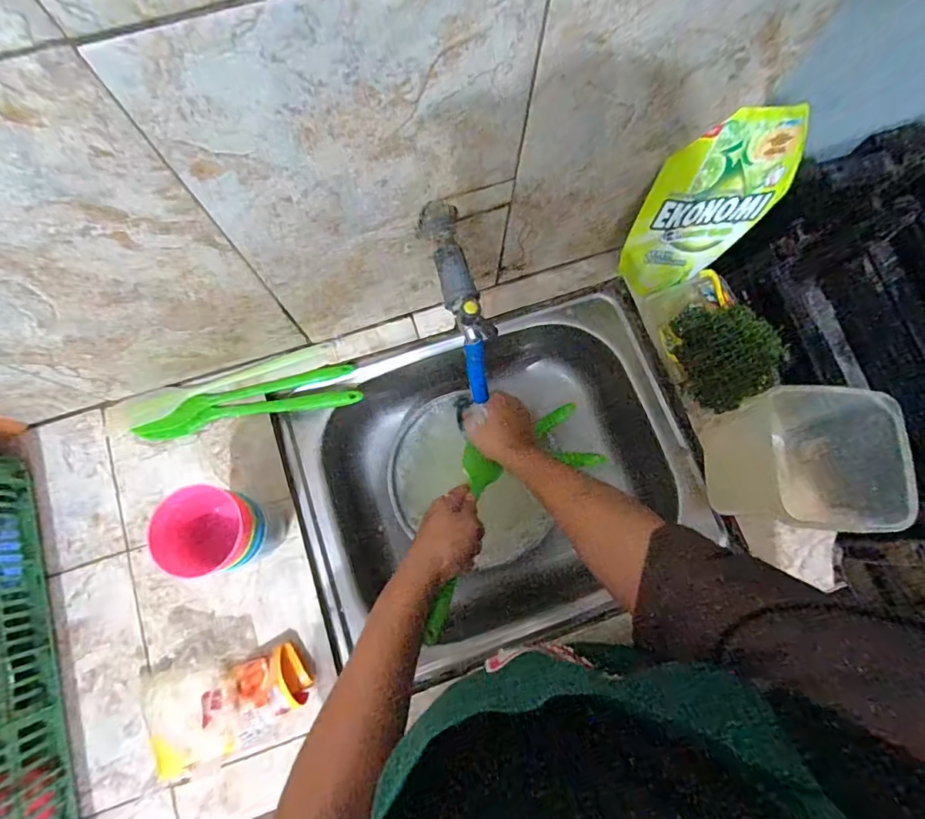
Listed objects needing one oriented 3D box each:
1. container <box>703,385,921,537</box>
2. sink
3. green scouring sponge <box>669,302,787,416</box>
[{"bbox_3d":[0.368,0.060,0.529,0.089,0.180,0.135,1,77,-1],"label":"container"},{"bbox_3d":[0.044,0.089,0.662,0.493,0.141,0.382,-18,78,-5],"label":"sink"},{"bbox_3d":[0.316,-0.070,0.565,0.105,0.041,0.125,-17,78,-5],"label":"green scouring sponge"}]

